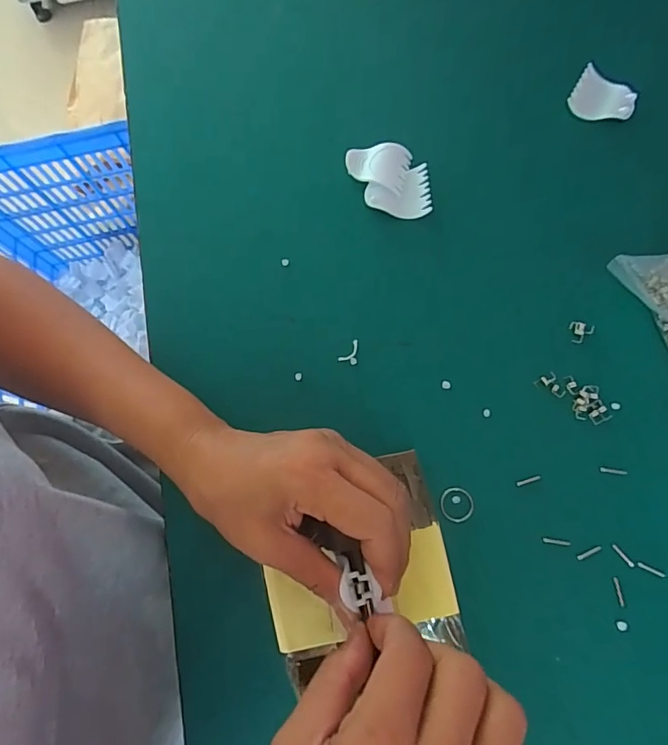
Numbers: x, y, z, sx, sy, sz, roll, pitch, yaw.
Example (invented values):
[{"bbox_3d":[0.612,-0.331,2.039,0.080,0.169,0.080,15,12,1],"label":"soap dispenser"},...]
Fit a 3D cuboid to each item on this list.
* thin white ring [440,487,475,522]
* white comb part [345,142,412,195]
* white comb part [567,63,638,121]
[{"bbox_3d":[0.078,0.083,0.301,0.021,0.004,0.021,-1,76,3],"label":"thin white ring"},{"bbox_3d":[0.032,-0.155,0.354,0.045,0.005,0.036,16,78,7],"label":"white comb part"},{"bbox_3d":[0.208,-0.212,0.371,0.046,0.011,0.039,31,80,10],"label":"white comb part"}]

